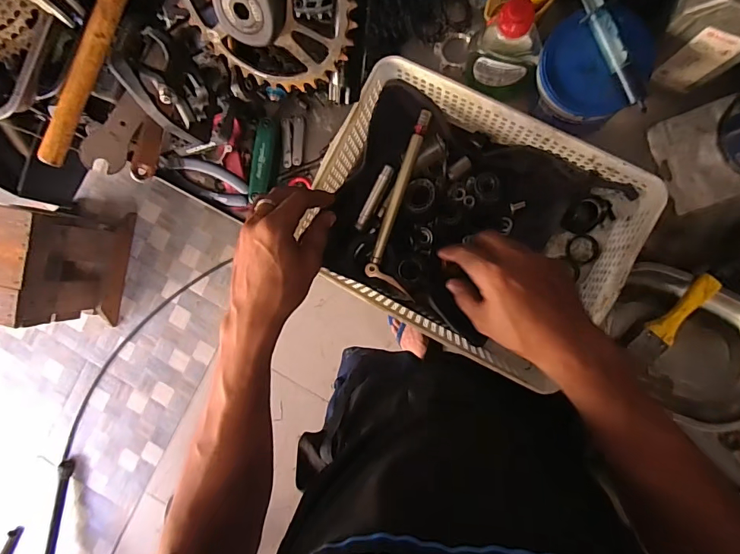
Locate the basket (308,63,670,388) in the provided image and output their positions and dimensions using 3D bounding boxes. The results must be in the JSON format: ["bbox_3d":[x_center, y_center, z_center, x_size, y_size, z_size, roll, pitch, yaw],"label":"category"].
[{"bbox_3d":[0.109,-0.060,0.488,0.323,0.079,0.253,26,93,6],"label":"basket"}]

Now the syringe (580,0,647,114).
[{"bbox_3d":[0.227,-0.228,0.409,0.025,0.015,0.150,-28,87,6],"label":"syringe"}]

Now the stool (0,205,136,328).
[{"bbox_3d":[-0.973,-0.050,1.306,0.246,0.416,0.349,11,91,6],"label":"stool"}]

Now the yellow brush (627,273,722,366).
[{"bbox_3d":[0.343,0.049,0.485,0.031,0.018,0.115,40,94,5],"label":"yellow brush"}]

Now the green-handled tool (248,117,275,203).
[{"bbox_3d":[-0.130,-0.141,0.530,0.024,0.022,0.100,8,91,7],"label":"green-handled tool"}]

